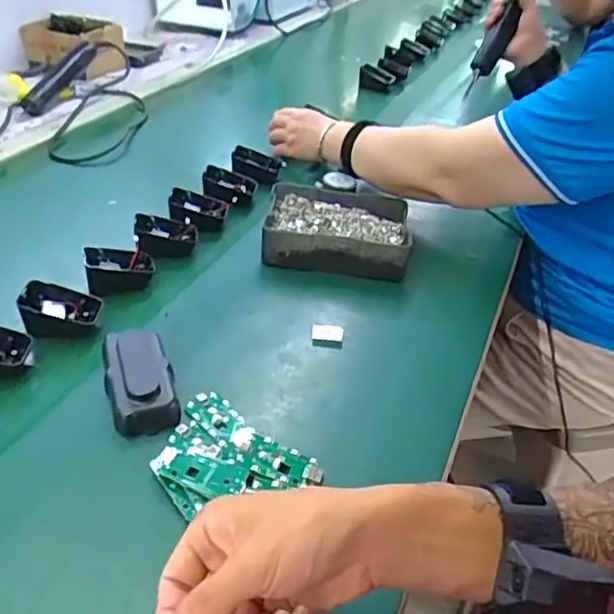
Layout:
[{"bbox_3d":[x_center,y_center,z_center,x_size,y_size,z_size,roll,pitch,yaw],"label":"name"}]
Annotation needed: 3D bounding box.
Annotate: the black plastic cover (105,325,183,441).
[{"bbox_3d":[-0.135,0.056,0.504,0.051,0.023,0.098,-8,37,-15],"label":"black plastic cover"}]

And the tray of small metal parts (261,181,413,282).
[{"bbox_3d":[0.035,-0.090,0.717,0.162,0.045,0.128,4,36,0],"label":"tray of small metal parts"}]

